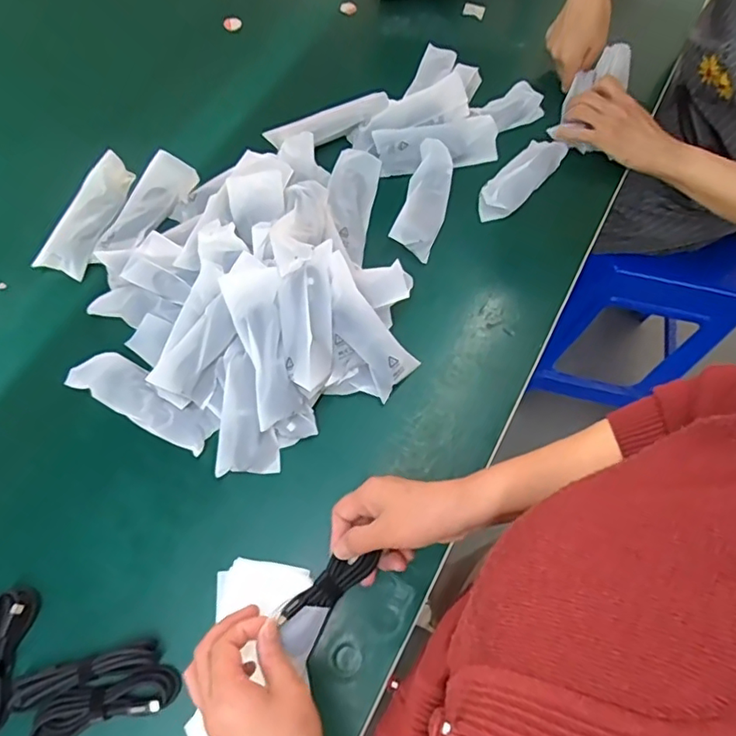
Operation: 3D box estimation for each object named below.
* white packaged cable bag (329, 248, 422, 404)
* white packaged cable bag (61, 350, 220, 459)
[{"bbox_3d":[-0.005,-0.042,0.553,0.050,0.022,0.144,-38,106,-1],"label":"white packaged cable bag"},{"bbox_3d":[-0.223,0.031,0.556,0.147,0.029,0.051,26,69,7],"label":"white packaged cable bag"}]

